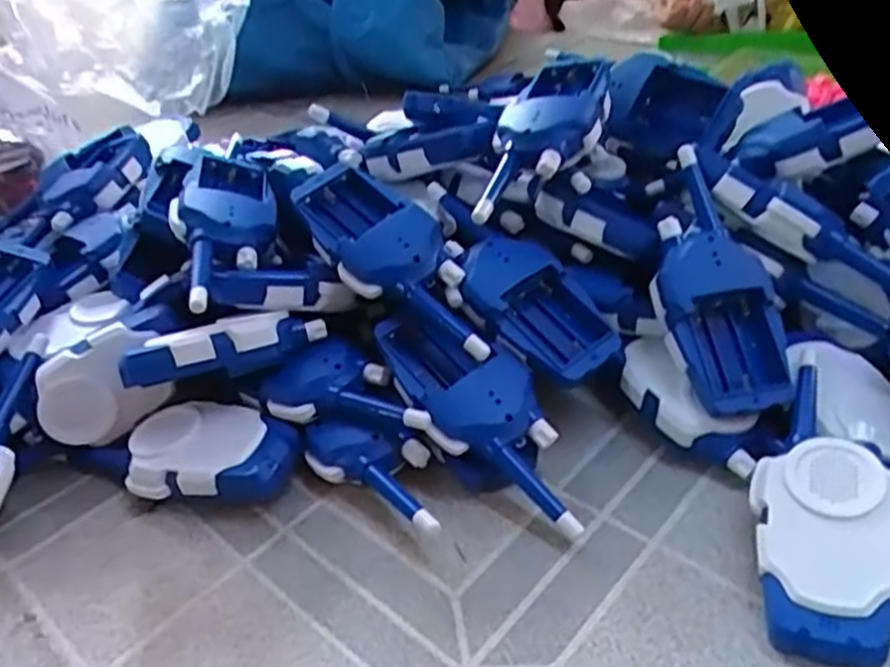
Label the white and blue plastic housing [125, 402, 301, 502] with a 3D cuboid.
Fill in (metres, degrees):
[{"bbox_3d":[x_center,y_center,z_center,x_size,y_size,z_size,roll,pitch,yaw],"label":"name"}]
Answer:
[{"bbox_3d":[-0.142,0.078,0.448,0.101,0.044,0.059,3,37,11],"label":"white and blue plastic housing"}]

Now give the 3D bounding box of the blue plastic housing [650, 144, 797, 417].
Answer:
[{"bbox_3d":[0.150,-0.030,0.416,0.060,0.033,0.151,-11,80,-7],"label":"blue plastic housing"}]

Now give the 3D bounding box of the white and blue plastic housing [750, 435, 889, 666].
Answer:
[{"bbox_3d":[0.177,0.100,0.336,0.063,0.028,0.098,-4,56,26],"label":"white and blue plastic housing"}]

